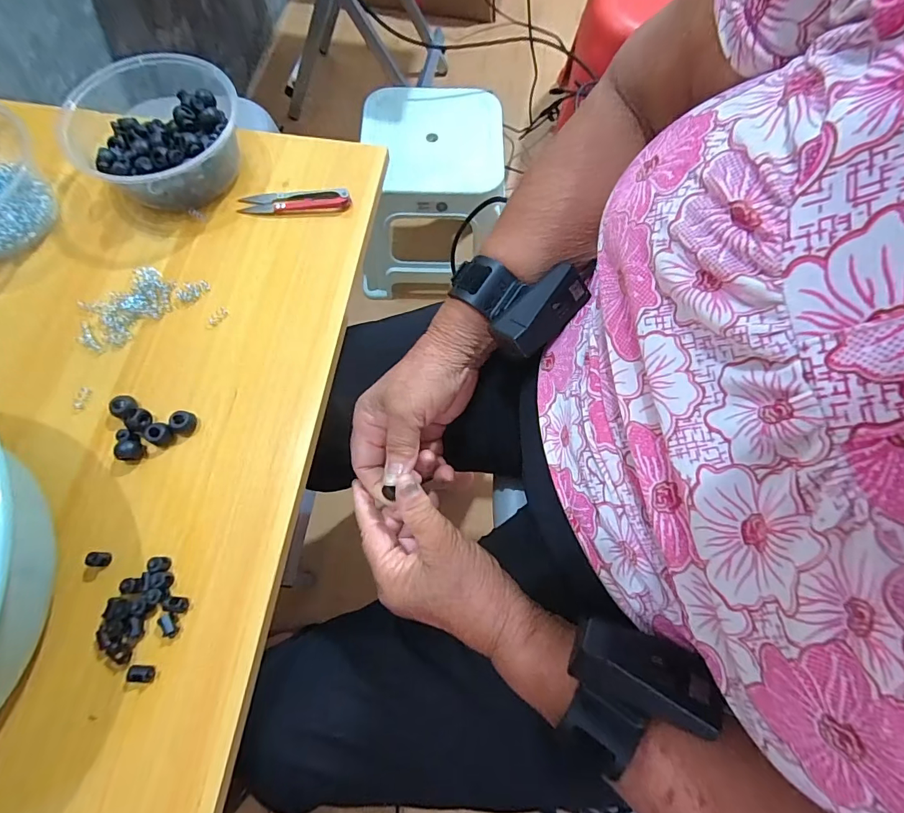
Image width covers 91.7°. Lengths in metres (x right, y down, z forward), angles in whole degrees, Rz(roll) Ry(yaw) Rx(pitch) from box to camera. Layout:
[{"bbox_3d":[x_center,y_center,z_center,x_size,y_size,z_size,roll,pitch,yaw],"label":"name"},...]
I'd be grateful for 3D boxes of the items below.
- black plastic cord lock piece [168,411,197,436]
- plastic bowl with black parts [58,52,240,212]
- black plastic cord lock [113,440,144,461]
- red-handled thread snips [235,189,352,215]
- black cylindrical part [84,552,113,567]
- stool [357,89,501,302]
[{"bbox_3d":[-0.203,0.012,0.329,0.013,0.012,0.017,0,71,-1],"label":"black plastic cord lock piece"},{"bbox_3d":[-0.259,-0.238,0.391,0.136,0.058,0.151,-17,72,-6],"label":"plastic bowl with black parts"},{"bbox_3d":[-0.237,0.032,0.322,0.015,0.012,0.014,1,71,0],"label":"black plastic cord lock"},{"bbox_3d":[-0.143,-0.188,0.399,0.100,0.005,0.024,0,71,-1],"label":"red-handled thread snips"},{"bbox_3d":[-0.240,0.104,0.297,0.009,0.014,0.009,0,71,-1],"label":"black cylindrical part"},{"bbox_3d":[-0.040,-0.405,0.866,0.247,0.259,0.267,1,71,0],"label":"stool"}]

